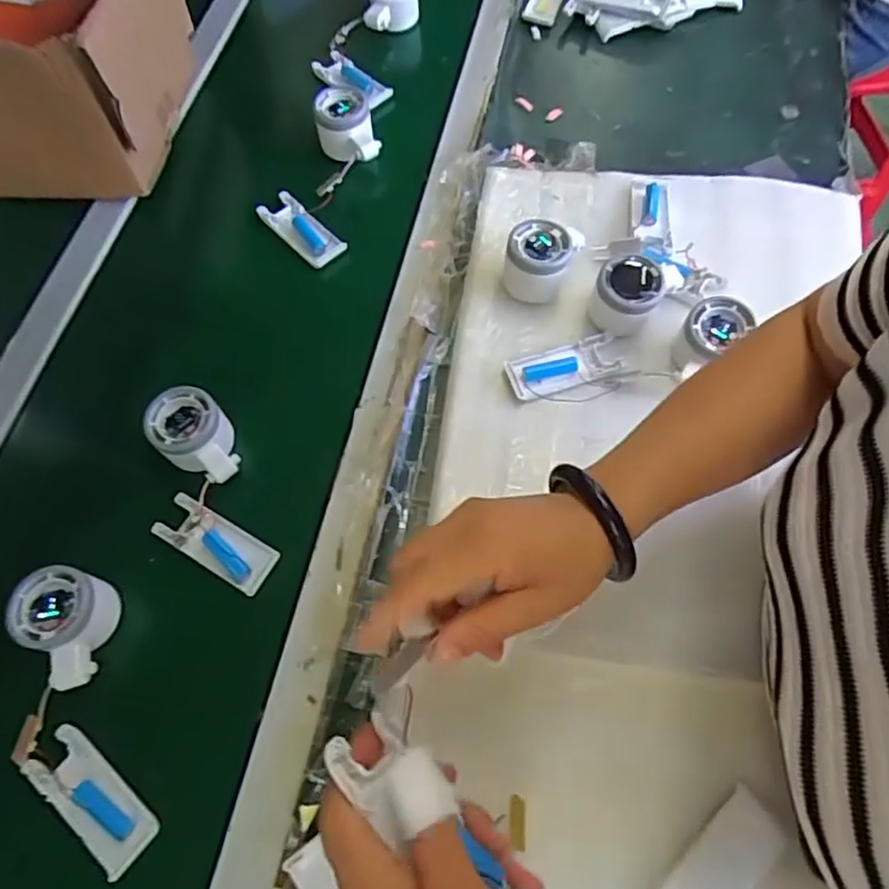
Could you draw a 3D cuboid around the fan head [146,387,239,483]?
[{"bbox_3d":[-0.206,-0.005,0.525,0.056,0.044,0.082,-36,68,-16],"label":"fan head"}]

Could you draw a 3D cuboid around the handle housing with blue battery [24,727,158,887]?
[{"bbox_3d":[-0.246,0.247,0.437,0.104,0.018,0.040,36,69,17],"label":"handle housing with blue battery"}]

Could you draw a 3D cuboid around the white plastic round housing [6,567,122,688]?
[{"bbox_3d":[-0.284,0.136,0.465,0.056,0.044,0.081,-1,63,0],"label":"white plastic round housing"}]

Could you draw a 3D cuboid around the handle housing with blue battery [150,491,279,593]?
[{"bbox_3d":[-0.186,0.079,0.509,0.102,0.016,0.039,28,67,14],"label":"handle housing with blue battery"}]

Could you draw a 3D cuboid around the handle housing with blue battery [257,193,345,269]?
[{"bbox_3d":[-0.148,-0.223,0.652,0.038,0.015,0.103,-40,70,-18],"label":"handle housing with blue battery"}]

